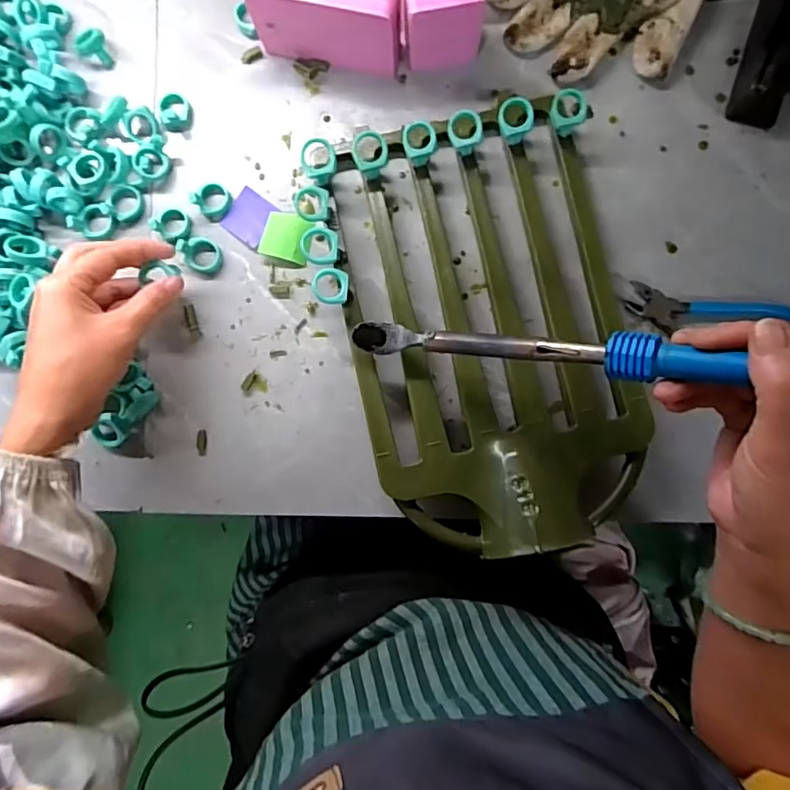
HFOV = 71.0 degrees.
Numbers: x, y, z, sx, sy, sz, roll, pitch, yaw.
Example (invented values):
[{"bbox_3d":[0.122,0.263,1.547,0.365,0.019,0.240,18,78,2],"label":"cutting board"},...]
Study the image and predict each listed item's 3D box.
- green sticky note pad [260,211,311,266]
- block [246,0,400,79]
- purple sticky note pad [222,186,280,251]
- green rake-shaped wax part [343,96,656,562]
[{"bbox_3d":[-0.086,-0.127,0.442,0.038,0.007,0.038,13,88,-1],"label":"green sticky note pad"},{"bbox_3d":[-0.051,-0.280,0.410,0.107,0.070,0.034,11,88,-1],"label":"block"},{"bbox_3d":[-0.116,-0.142,0.443,0.036,0.005,0.039,34,88,0],"label":"purple sticky note pad"},{"bbox_3d":[0.070,-0.056,0.402,0.197,0.073,0.320,-7,88,-2],"label":"green rake-shaped wax part"}]

